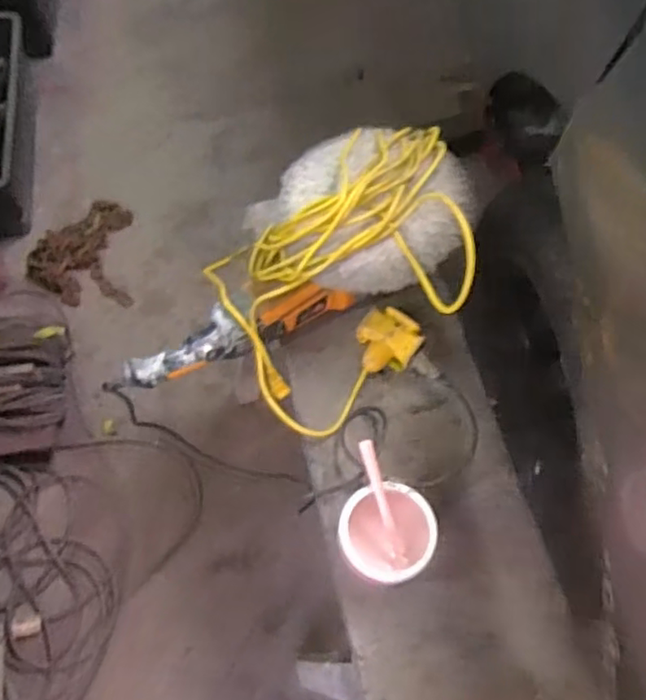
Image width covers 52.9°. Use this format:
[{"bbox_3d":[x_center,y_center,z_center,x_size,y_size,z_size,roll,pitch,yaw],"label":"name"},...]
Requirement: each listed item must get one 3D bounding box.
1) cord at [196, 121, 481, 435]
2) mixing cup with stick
[{"bbox_3d":[0.034,-0.100,0.817,0.337,0.190,0.268,-30,69,-6],"label":"cord"},{"bbox_3d":[0.073,0.197,0.728,0.104,0.137,0.113,-2,69,5],"label":"mixing cup with stick"}]

